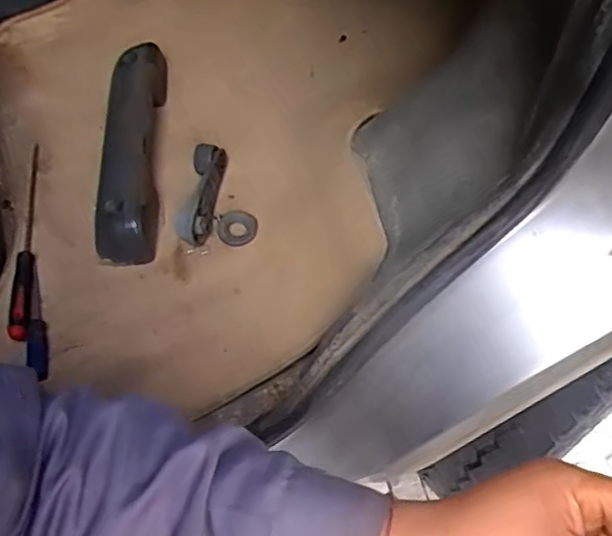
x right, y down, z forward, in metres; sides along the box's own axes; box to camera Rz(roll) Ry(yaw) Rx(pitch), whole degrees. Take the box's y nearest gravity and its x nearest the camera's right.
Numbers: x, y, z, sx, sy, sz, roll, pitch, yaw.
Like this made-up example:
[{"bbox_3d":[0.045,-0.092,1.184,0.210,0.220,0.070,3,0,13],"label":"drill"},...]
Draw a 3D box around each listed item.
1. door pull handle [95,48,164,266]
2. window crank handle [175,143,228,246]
[{"bbox_3d":[-0.182,-0.126,0.666,0.071,0.040,0.259,-4,61,-3],"label":"door pull handle"},{"bbox_3d":[-0.104,-0.076,0.634,0.035,0.041,0.103,5,61,2],"label":"window crank handle"}]

